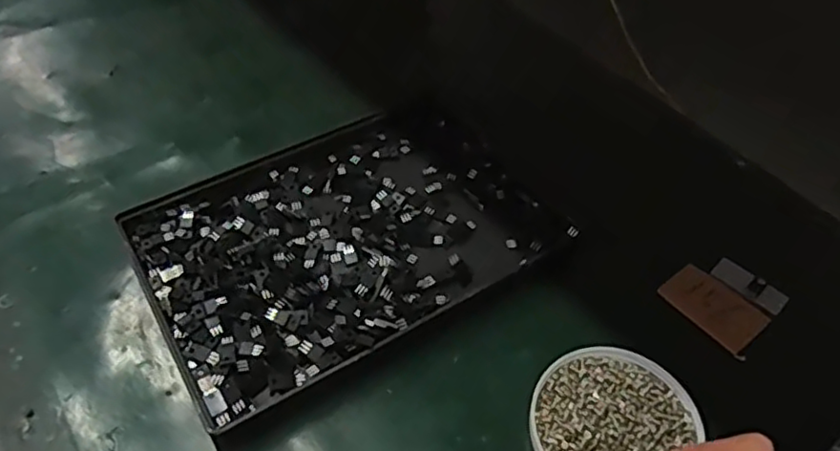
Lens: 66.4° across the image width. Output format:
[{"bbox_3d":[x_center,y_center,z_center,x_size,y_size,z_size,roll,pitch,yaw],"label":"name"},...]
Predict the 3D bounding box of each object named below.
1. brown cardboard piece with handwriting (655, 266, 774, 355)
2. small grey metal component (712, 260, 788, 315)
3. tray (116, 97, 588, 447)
[{"bbox_3d":[0.206,0.056,0.450,0.042,0.006,0.065,-31,56,-26],"label":"brown cardboard piece with handwriting"},{"bbox_3d":[0.237,0.042,0.461,0.022,0.004,0.050,-36,59,-28],"label":"small grey metal component"},{"bbox_3d":[-0.050,0.006,0.469,0.275,0.025,0.196,-25,54,-21],"label":"tray"}]

